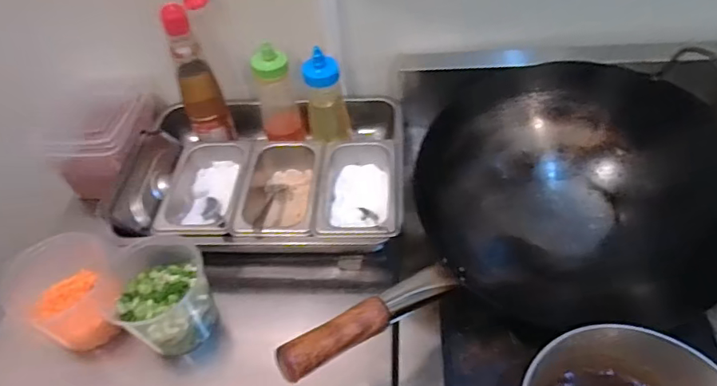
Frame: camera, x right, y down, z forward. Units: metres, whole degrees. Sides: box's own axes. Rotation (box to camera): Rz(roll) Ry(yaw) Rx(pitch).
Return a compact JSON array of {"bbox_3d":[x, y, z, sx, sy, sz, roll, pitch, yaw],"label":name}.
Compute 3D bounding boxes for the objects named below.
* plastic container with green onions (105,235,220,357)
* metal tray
[{"bbox_3d":[-0.231,0.128,0.622,0.118,0.115,0.111,-3,48,3],"label":"plastic container with green onions"},{"bbox_3d":[-0.127,-0.027,0.736,0.376,0.087,0.262,-2,48,4],"label":"metal tray"}]

